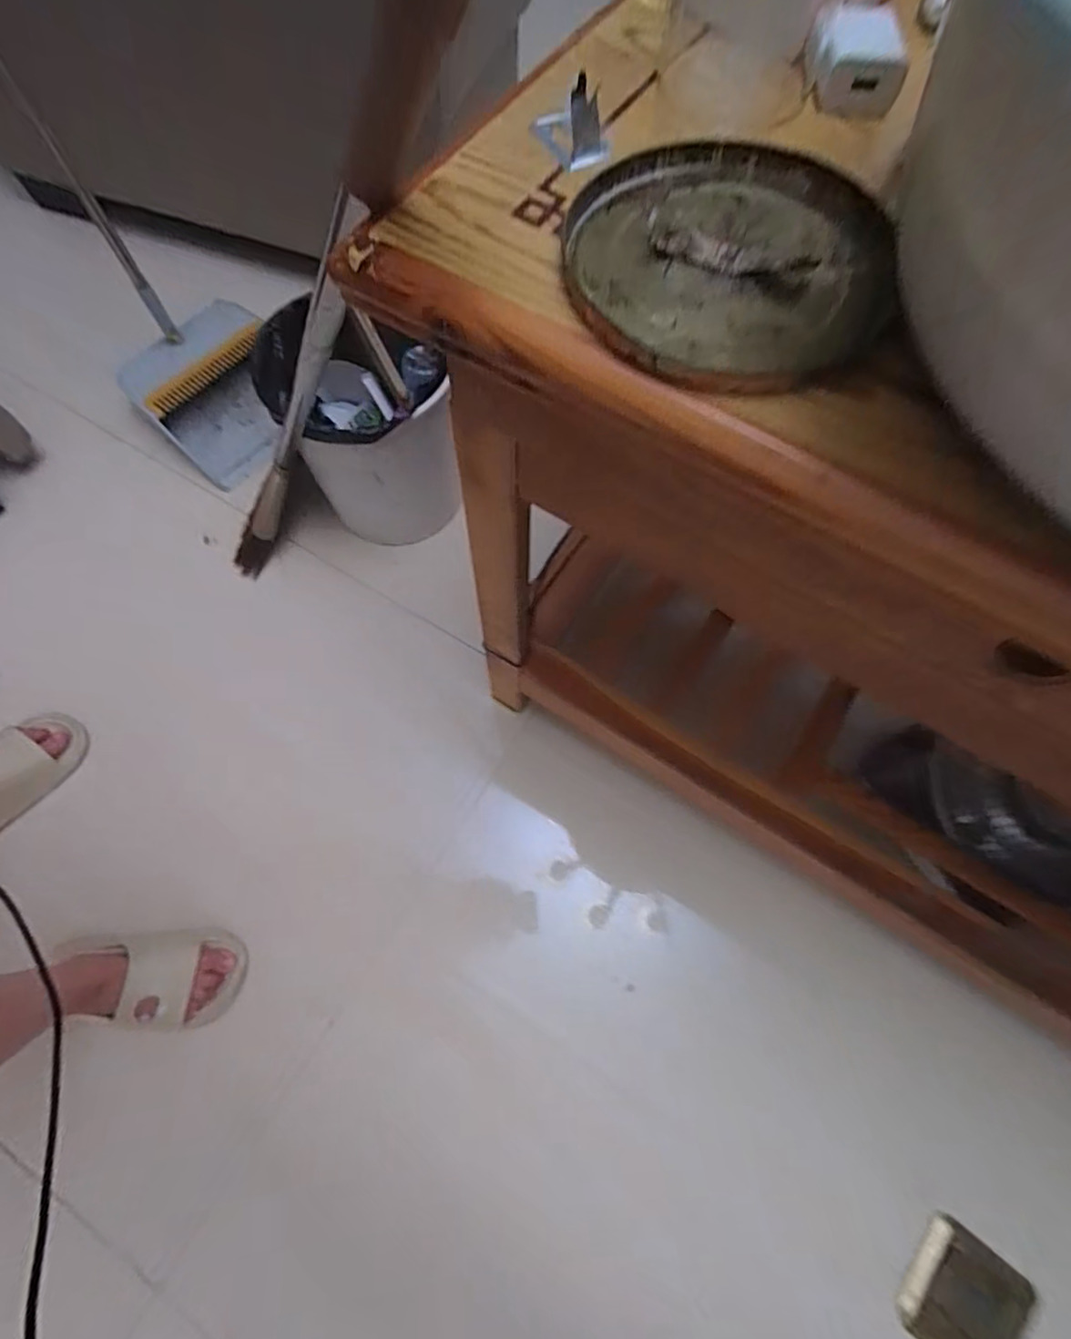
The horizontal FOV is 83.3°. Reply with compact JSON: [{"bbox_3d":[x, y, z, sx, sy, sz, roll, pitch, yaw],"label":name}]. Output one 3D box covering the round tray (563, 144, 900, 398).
[{"bbox_3d":[0.083,-0.177,0.265,0.137,0.015,0.139,0,69,-1],"label":"round tray"}]

